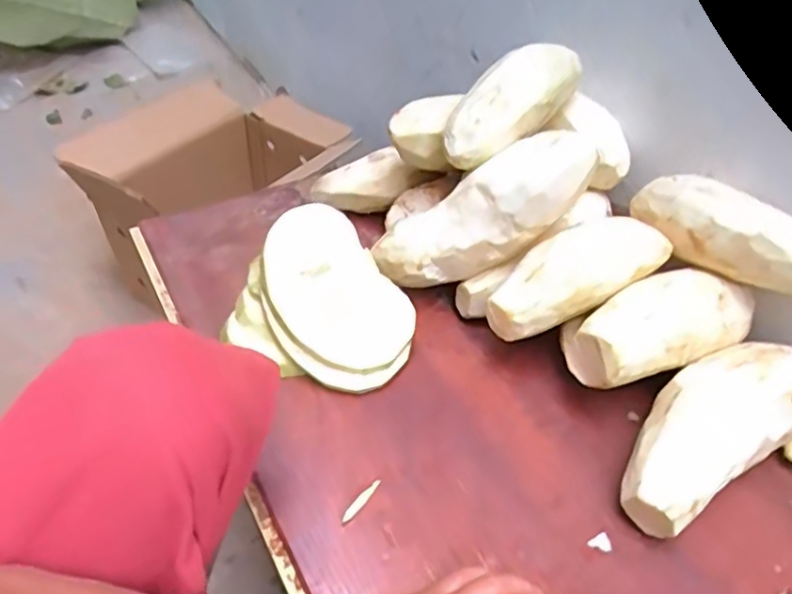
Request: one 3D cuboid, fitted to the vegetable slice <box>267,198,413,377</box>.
[{"bbox_3d":[-0.047,-0.004,0.478,0.087,0.007,0.132,-37,92,-20],"label":"vegetable slice"}]

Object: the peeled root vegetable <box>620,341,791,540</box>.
[{"bbox_3d":[0.225,0.092,0.442,0.179,0.073,0.077,-24,56,-24],"label":"peeled root vegetable"}]

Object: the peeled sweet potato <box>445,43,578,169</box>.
[{"bbox_3d":[0.092,-0.161,0.506,0.148,0.042,0.056,-41,63,-15],"label":"peeled sweet potato"}]

